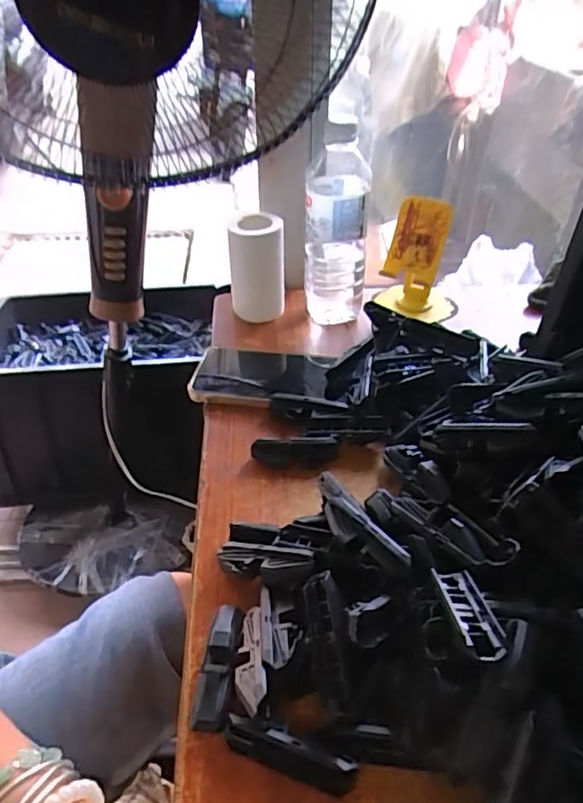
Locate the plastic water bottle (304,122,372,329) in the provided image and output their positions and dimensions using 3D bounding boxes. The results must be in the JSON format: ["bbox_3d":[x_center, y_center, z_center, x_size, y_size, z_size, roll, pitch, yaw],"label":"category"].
[{"bbox_3d":[0.048,-0.193,0.610,0.066,0.187,0.079,3,40,3],"label":"plastic water bottle"}]

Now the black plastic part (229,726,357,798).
[{"bbox_3d":[-0.001,0.188,0.303,0.071,0.023,0.012,13,41,14],"label":"black plastic part"}]

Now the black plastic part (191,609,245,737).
[{"bbox_3d":[-0.043,0.157,0.342,0.020,0.021,0.073,4,40,4],"label":"black plastic part"}]

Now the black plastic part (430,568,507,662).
[{"bbox_3d":[0.092,0.108,0.298,0.022,0.007,0.070,0,16,-1],"label":"black plastic part"}]

